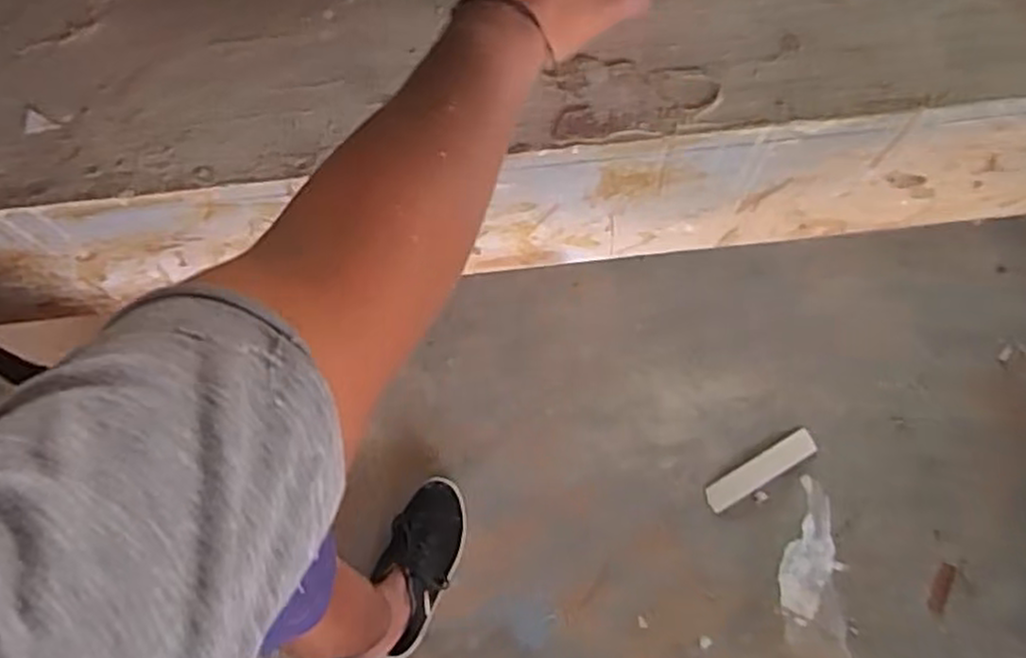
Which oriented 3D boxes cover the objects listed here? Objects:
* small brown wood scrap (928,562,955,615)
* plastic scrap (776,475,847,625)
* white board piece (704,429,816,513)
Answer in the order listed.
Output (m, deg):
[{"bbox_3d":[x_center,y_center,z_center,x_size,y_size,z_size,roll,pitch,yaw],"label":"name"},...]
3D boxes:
[{"bbox_3d":[0.671,0.406,1.181,0.026,0.009,0.078,23,73,7],"label":"small brown wood scrap"},{"bbox_3d":[0.474,0.352,1.192,0.082,0.012,0.212,20,73,7],"label":"plastic scrap"},{"bbox_3d":[0.405,0.231,1.232,0.201,0.007,0.045,-28,74,-9],"label":"white board piece"}]

